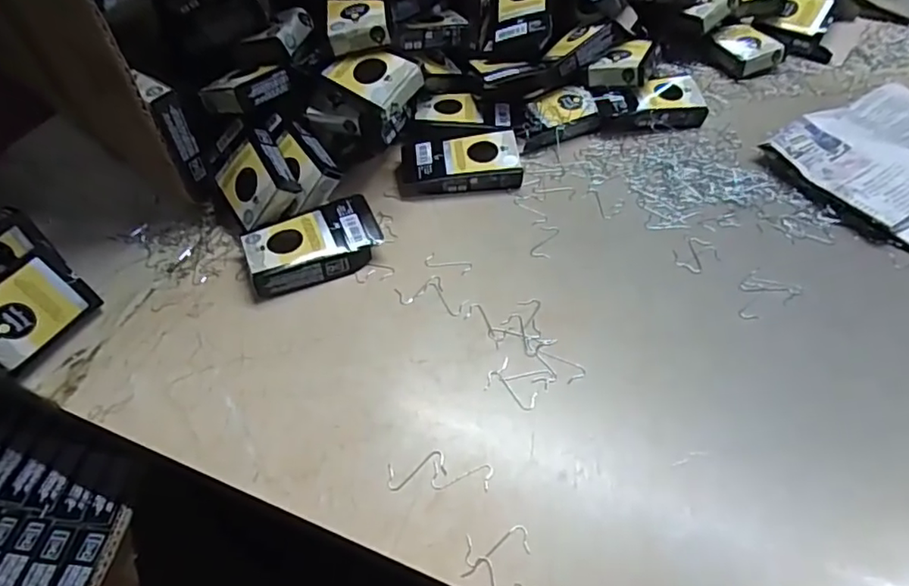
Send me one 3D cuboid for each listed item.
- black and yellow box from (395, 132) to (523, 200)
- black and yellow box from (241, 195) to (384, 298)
[{"bbox_3d":[0.005,-0.110,0.498,0.101,0.024,0.052,-4,51,-1],"label":"black and yellow box"},{"bbox_3d":[-0.105,-0.035,0.442,0.099,0.026,0.057,-23,53,-15],"label":"black and yellow box"}]

